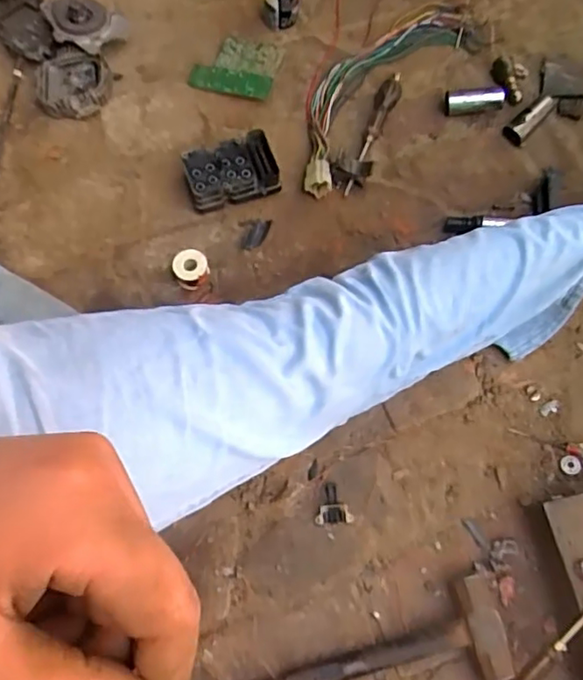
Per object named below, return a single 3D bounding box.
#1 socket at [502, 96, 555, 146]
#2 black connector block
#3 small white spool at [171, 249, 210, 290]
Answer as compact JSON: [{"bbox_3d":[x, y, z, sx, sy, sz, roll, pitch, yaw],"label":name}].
[{"bbox_3d":[0.325,-0.300,0.822,0.083,0.027,0.030,-43,76,-12],"label":"socket"},{"bbox_3d":[-0.083,-0.228,0.813,0.120,0.049,0.084,-19,72,-5],"label":"black connector block"},{"bbox_3d":[-0.130,-0.092,0.775,0.042,0.031,0.044,0,71,1],"label":"small white spool"}]

